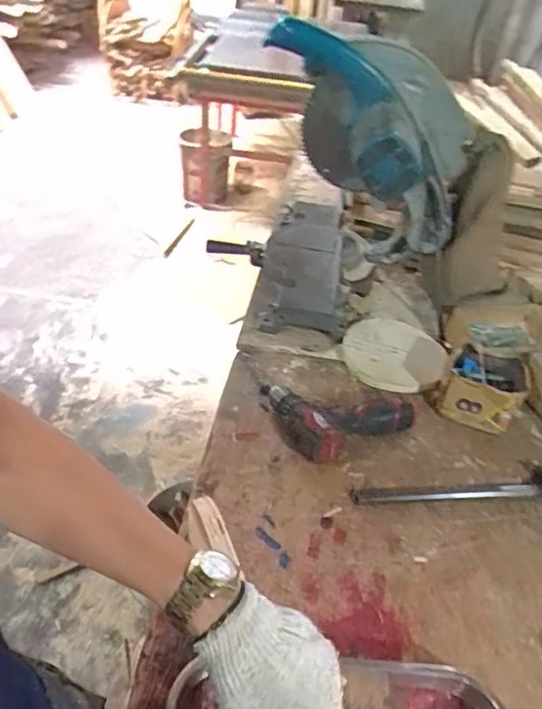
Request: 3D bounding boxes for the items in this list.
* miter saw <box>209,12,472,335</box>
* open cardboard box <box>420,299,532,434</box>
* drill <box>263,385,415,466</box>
[{"bbox_3d":[0.140,-0.341,1.065,0.406,0.477,0.480,16,43,13],"label":"miter saw"},{"bbox_3d":[0.356,0.004,0.929,0.138,0.065,0.280,16,43,14],"label":"open cardboard box"},{"bbox_3d":[0.092,0.100,0.831,0.235,0.056,0.126,11,42,8],"label":"drill"}]

